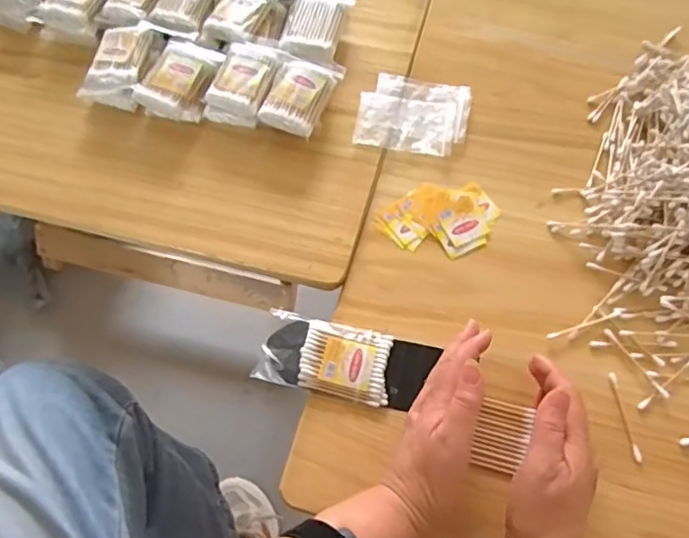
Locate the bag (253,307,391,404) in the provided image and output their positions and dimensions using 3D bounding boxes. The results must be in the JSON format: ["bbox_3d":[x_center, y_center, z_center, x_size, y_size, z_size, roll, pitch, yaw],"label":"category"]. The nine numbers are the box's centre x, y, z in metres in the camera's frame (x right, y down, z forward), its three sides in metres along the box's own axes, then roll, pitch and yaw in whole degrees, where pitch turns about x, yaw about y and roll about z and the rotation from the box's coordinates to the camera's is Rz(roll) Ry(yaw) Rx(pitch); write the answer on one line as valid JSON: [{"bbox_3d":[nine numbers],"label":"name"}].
[{"bbox_3d":[-0.017,0.076,0.500,0.111,0.014,0.063,11,67,7],"label":"bag"}]

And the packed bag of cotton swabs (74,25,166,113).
[{"bbox_3d":[-0.239,-0.221,0.625,0.073,0.037,0.100,8,67,6],"label":"packed bag of cotton swabs"}]

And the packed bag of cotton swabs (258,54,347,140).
[{"bbox_3d":[-0.045,-0.179,0.600,0.061,0.038,0.099,18,68,10],"label":"packed bag of cotton swabs"}]

